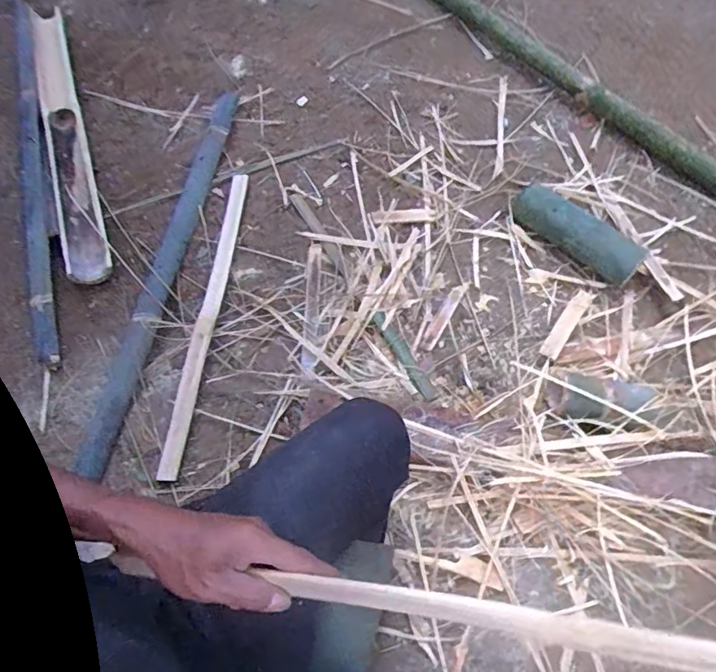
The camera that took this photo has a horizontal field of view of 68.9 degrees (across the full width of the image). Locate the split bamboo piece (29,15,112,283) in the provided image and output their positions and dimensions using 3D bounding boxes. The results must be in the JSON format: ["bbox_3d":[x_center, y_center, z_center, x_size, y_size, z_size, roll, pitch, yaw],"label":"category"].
[{"bbox_3d":[-0.635,-0.460,1.122,0.089,0.095,0.830,-17,63,-11],"label":"split bamboo piece"}]

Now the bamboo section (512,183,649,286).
[{"bbox_3d":[0.416,-0.195,1.017,0.264,0.078,0.080,35,66,16],"label":"bamboo section"}]

